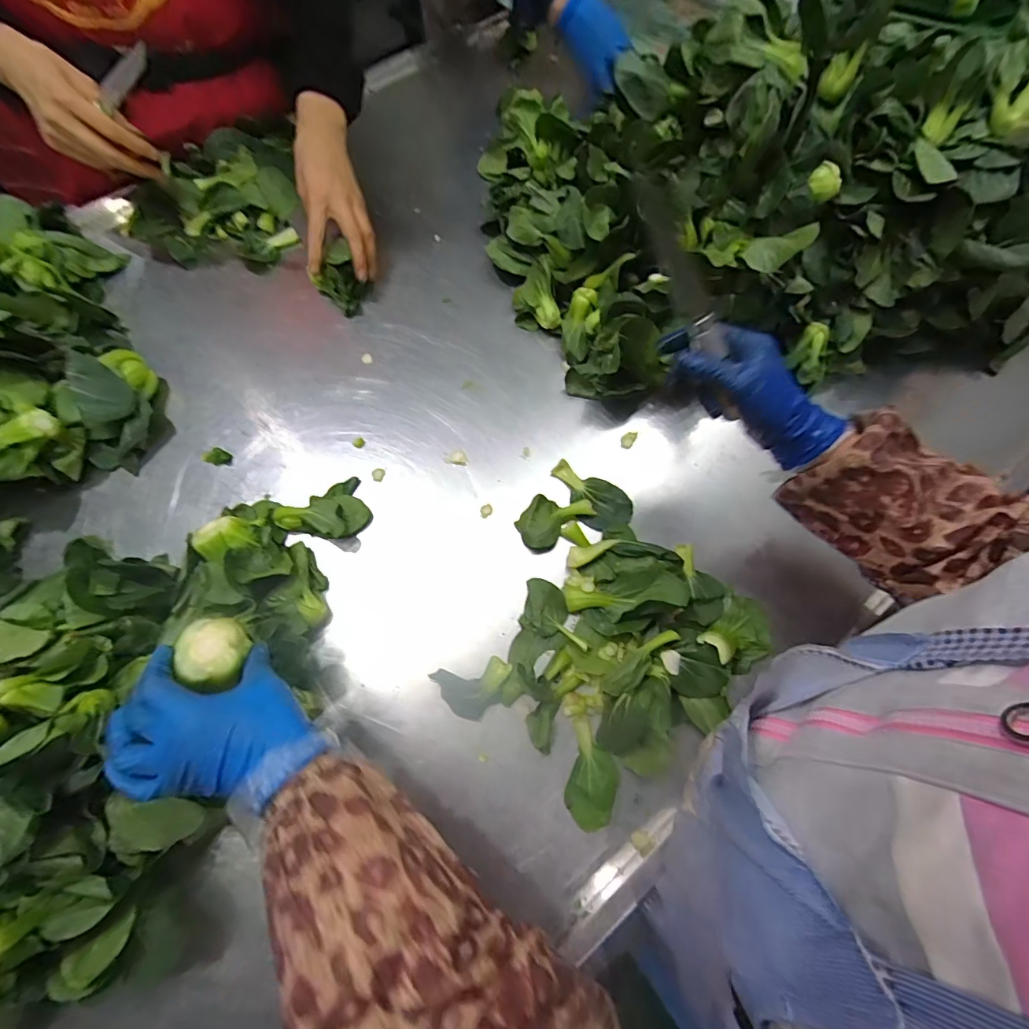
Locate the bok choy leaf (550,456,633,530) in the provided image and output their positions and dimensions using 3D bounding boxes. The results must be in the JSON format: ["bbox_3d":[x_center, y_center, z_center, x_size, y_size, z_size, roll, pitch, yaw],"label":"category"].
[{"bbox_3d":[0.084,-0.018,0.536,0.099,0.020,0.053,28,72,9],"label":"bok choy leaf"}]

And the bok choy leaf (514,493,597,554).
[{"bbox_3d":[0.041,0.002,0.525,0.082,0.017,0.051,-40,75,-13],"label":"bok choy leaf"}]

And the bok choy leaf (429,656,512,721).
[{"bbox_3d":[-0.038,0.171,0.466,0.074,0.022,0.051,-13,71,-5],"label":"bok choy leaf"}]

